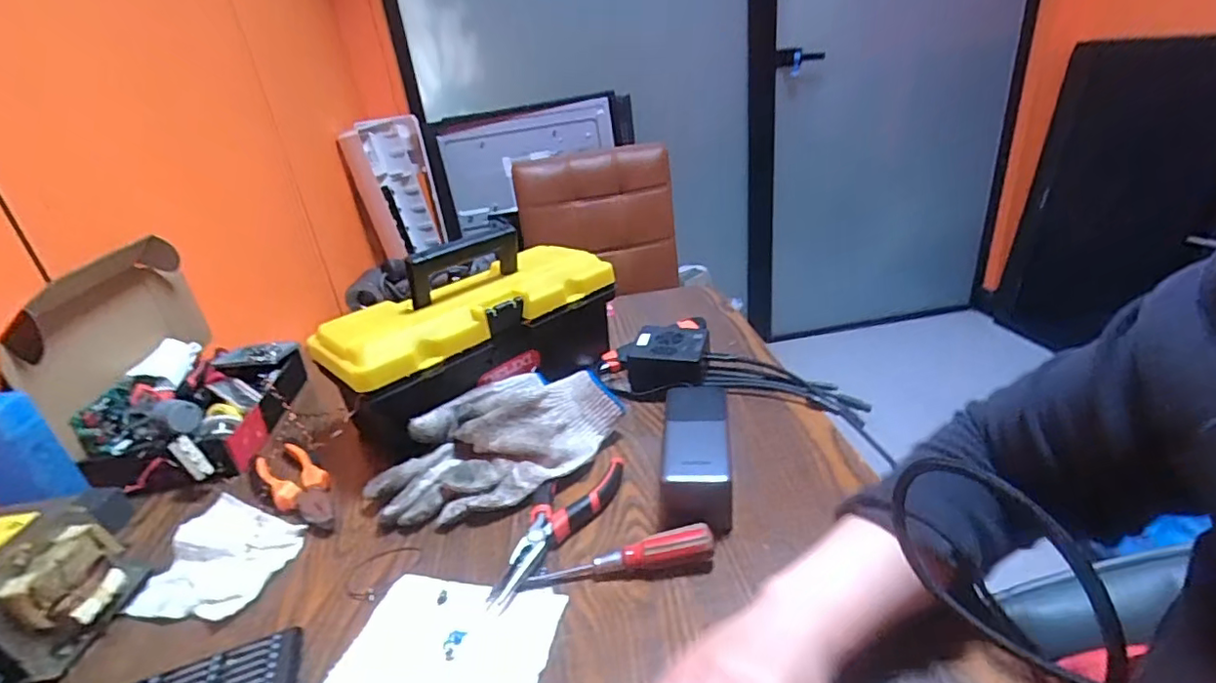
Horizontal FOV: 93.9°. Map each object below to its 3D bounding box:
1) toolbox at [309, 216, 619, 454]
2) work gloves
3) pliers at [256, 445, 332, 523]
[{"bbox_3d":[-0.131,-0.007,0.599,0.300,0.156,0.124,-24,33,-34],"label":"toolbox"},{"bbox_3d":[-0.098,0.092,0.506,0.205,0.058,0.128,-27,34,-37],"label":"work gloves"},{"bbox_3d":[-0.278,0.128,0.510,0.041,0.020,0.135,-27,35,-37],"label":"pliers"}]

